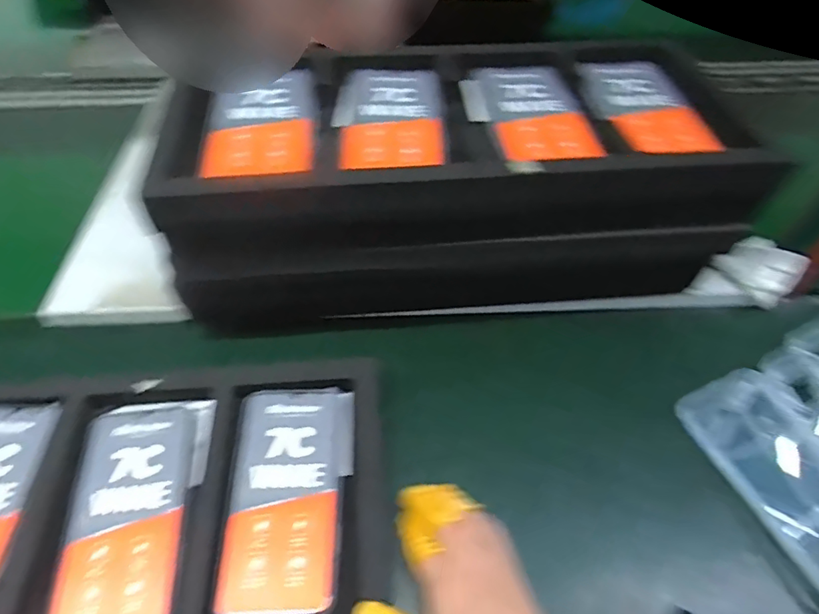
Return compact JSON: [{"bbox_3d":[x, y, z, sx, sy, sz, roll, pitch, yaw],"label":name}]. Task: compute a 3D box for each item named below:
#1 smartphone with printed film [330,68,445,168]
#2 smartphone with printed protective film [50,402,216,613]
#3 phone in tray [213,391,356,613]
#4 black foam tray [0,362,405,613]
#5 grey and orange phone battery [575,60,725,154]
[{"bbox_3d":[-0.018,-0.159,0.445,0.091,0.011,0.153,1,49,-2],"label":"smartphone with printed film"},{"bbox_3d":[-0.194,0.147,0.379,0.089,0.011,0.163,-4,49,-6],"label":"smartphone with printed protective film"},{"bbox_3d":[-0.087,0.136,0.389,0.086,0.008,0.164,0,49,-3],"label":"phone in tray"},{"bbox_3d":[-0.251,0.152,0.371,0.471,0.026,0.207,-2,49,-5],"label":"black foam tray"},{"bbox_3d":[0.205,-0.180,0.465,0.083,0.008,0.150,-3,49,-5],"label":"grey and orange phone battery"}]

